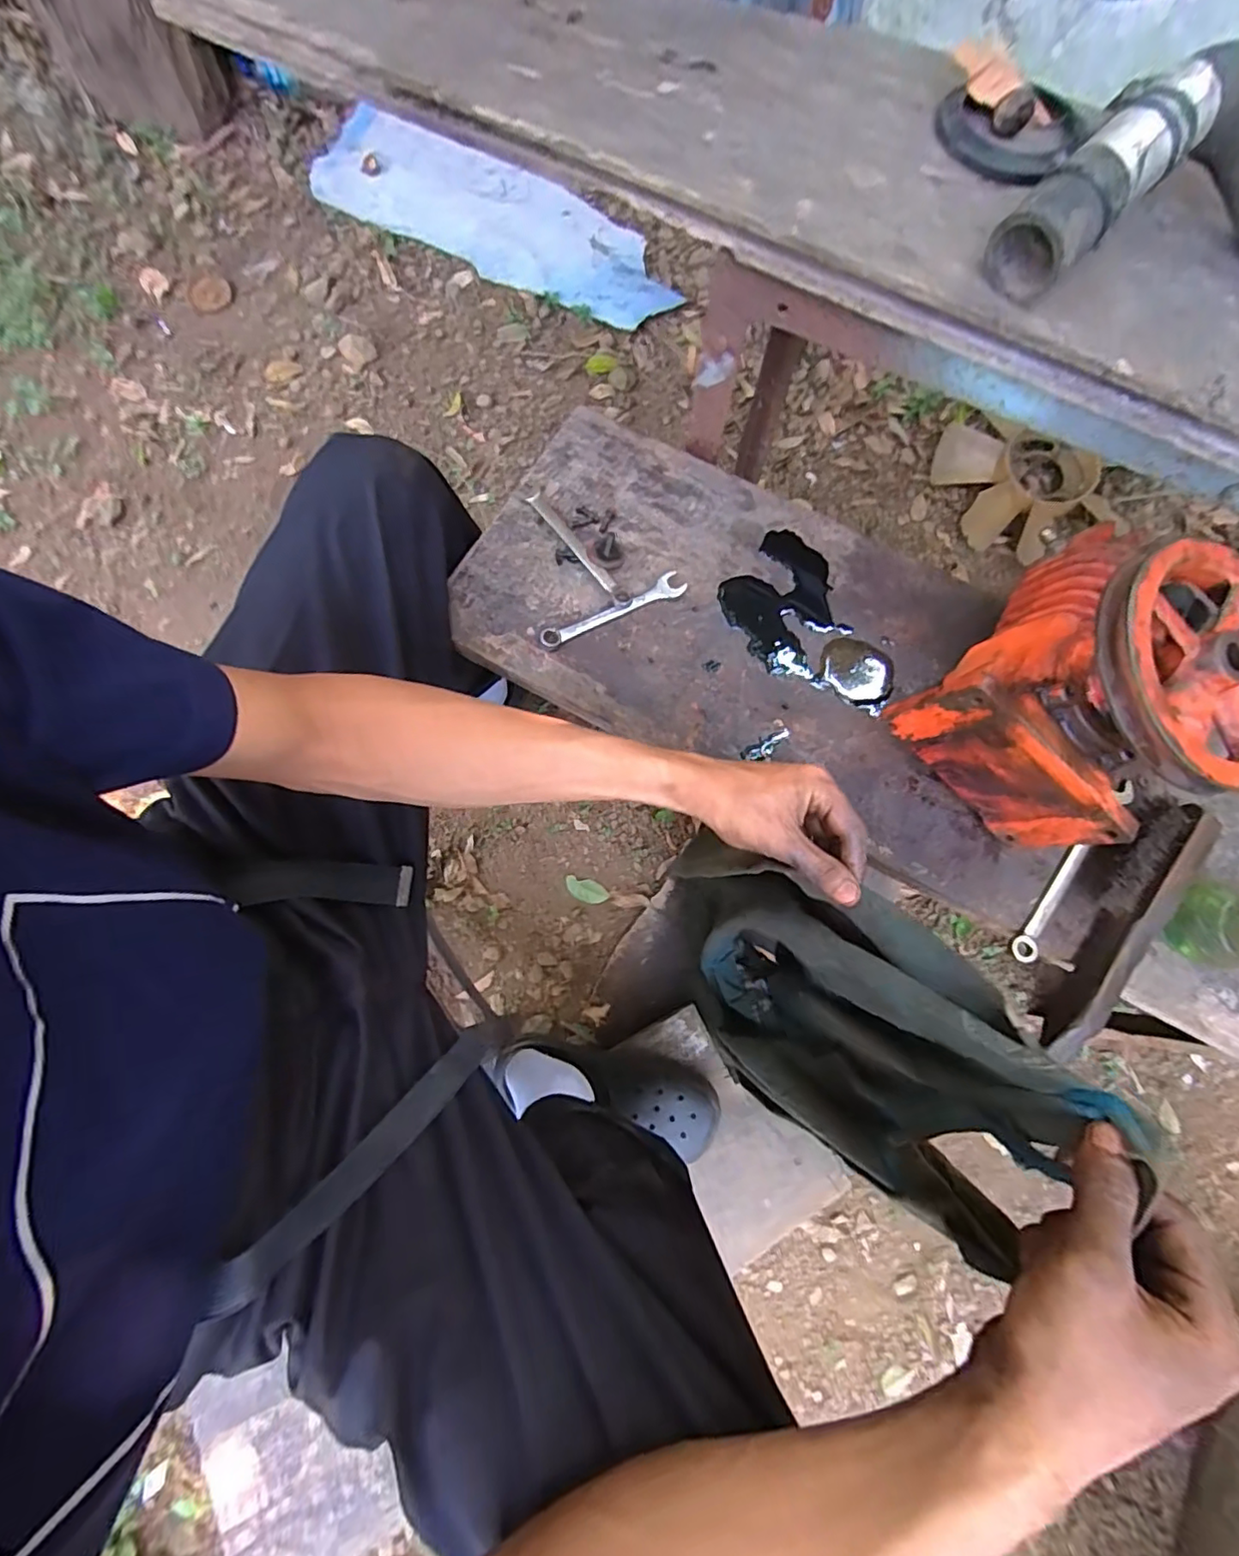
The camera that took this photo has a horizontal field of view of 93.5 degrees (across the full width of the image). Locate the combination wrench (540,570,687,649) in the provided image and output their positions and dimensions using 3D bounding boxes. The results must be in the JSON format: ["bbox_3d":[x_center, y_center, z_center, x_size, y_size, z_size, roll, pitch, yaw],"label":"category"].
[{"bbox_3d":[-0.006,-0.152,0.527,0.141,0.009,0.024,-27,78,-9],"label":"combination wrench"}]

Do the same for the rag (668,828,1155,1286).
[{"bbox_3d":[0.133,0.159,0.422,0.257,0.297,0.122,43,78,11],"label":"rag"}]

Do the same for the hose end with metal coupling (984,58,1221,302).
[{"bbox_3d":[0.293,-0.360,0.351,0.130,0.045,0.054,-40,77,11],"label":"hose end with metal coupling"}]

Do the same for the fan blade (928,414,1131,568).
[{"bbox_3d":[0.770,-0.569,1.113,0.296,0.063,0.296,0,74,0],"label":"fan blade"}]

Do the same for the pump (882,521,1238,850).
[{"bbox_3d":[0.340,-0.069,0.417,0.211,0.197,0.163,-41,81,-12],"label":"pump"}]

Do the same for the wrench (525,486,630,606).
[{"bbox_3d":[-0.039,-0.217,0.545,0.016,0.009,0.146,-37,80,-11],"label":"wrench"}]

